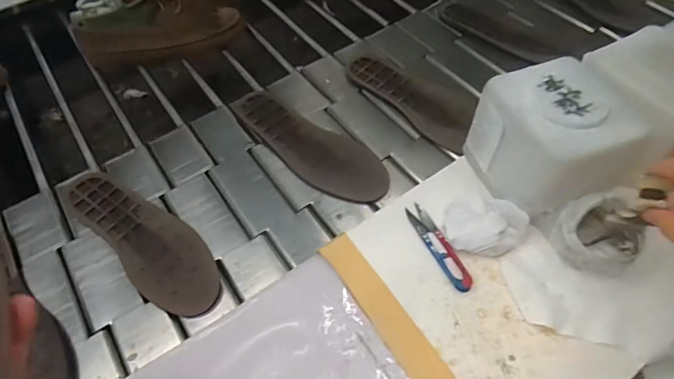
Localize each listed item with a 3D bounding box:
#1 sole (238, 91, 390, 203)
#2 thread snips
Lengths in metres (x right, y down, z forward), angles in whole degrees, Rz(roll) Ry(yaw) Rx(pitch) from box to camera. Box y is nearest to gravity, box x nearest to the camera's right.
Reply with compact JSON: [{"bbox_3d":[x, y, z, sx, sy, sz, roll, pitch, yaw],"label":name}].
[{"bbox_3d":[-0.042,-0.060,0.600,0.254,0.016,0.083,32,63,21],"label":"sole"},{"bbox_3d":[0.101,0.054,0.449,0.021,0.004,0.104,-21,58,-12],"label":"thread snips"}]

